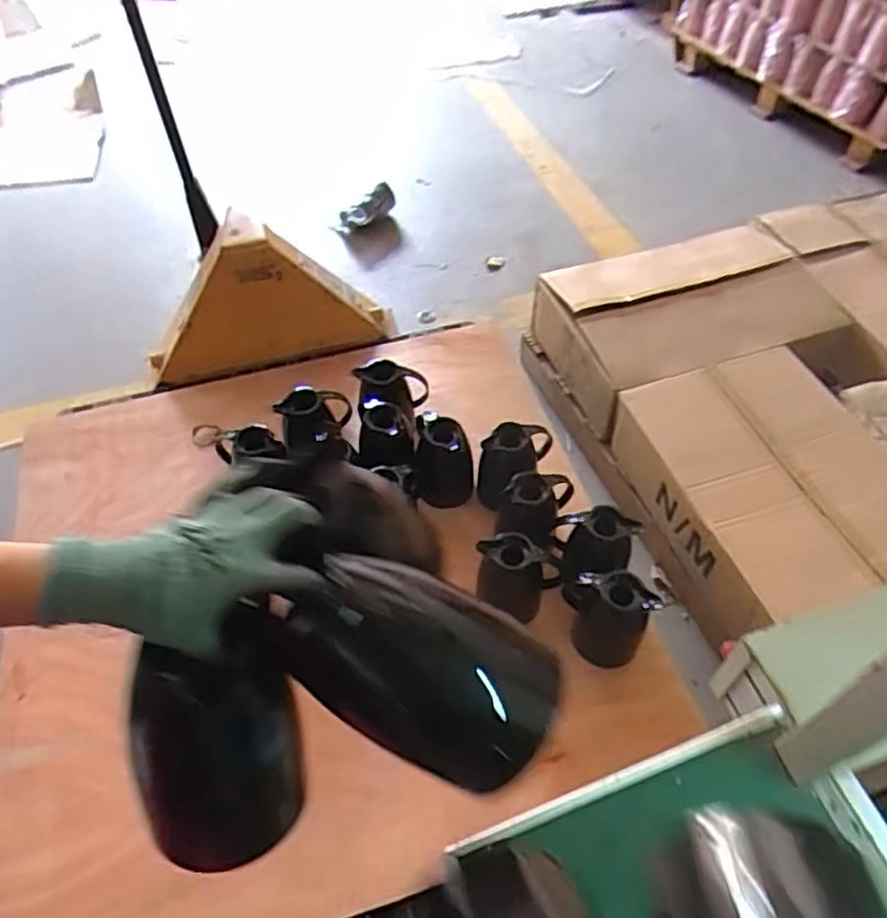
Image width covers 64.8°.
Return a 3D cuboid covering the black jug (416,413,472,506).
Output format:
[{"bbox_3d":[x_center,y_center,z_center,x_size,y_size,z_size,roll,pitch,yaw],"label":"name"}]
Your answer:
[{"bbox_3d":[0.004,0.001,1.518,0.124,0.211,0.118,1,52,1],"label":"black jug"}]

